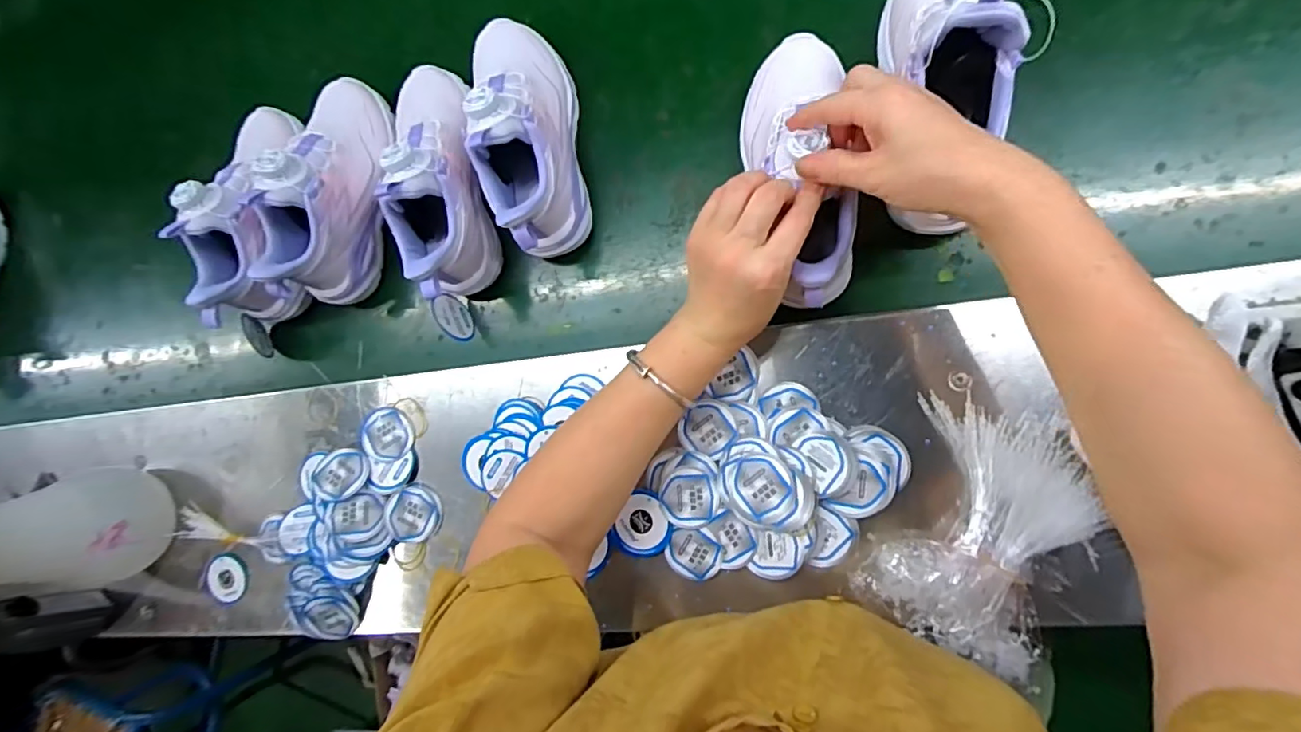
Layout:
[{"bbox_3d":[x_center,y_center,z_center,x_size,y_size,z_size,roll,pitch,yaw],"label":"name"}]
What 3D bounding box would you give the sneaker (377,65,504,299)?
[{"bbox_3d":[-0.189,-0.165,0.496,0.070,0.120,0.208,-10,88,3],"label":"sneaker"}]

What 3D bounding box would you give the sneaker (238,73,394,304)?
[{"bbox_3d":[-0.298,-0.164,0.518,0.088,0.111,0.215,13,89,4],"label":"sneaker"}]

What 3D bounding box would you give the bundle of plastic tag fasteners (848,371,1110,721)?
[{"bbox_3d":[0.239,0.116,0.399,0.127,0.042,0.181,24,90,4],"label":"bundle of plastic tag fasteners"}]

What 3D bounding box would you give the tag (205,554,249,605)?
[{"bbox_3d":[-0.414,0.210,0.547,0.039,0.006,0.053,14,97,-9],"label":"tag"}]

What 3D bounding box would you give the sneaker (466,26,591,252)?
[{"bbox_3d":[-0.106,-0.203,0.473,0.089,0.097,0.211,-9,88,3],"label":"sneaker"}]

